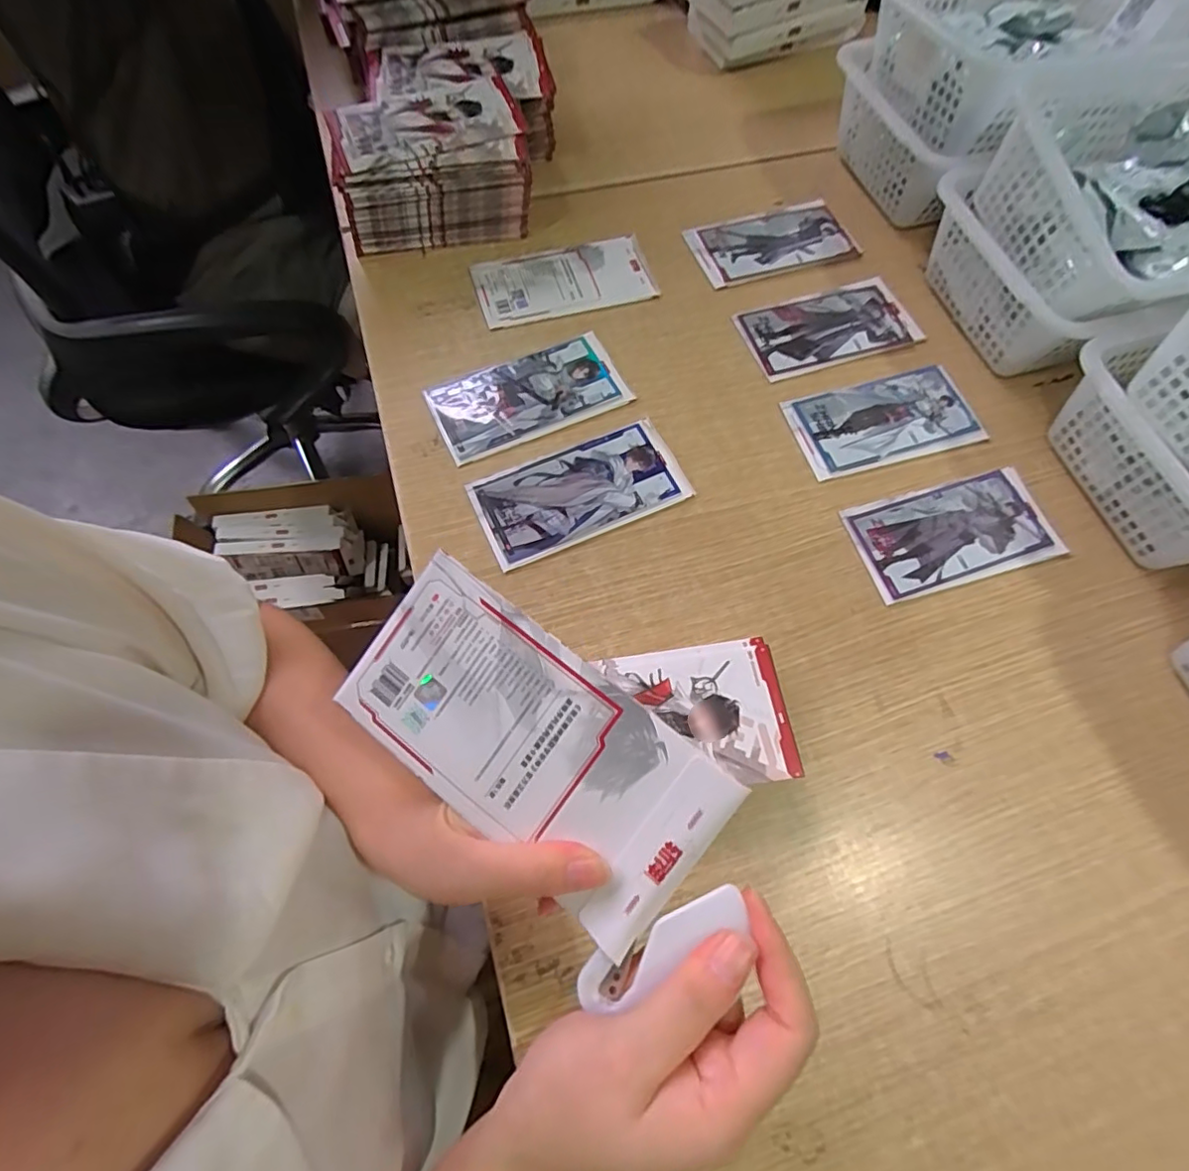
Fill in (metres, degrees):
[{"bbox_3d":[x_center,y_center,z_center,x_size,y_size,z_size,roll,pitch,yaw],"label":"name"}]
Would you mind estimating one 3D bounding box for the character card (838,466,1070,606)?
[{"bbox_3d":[0.284,-0.042,0.455,0.161,0.004,0.083,-15,69,-9],"label":"character card"}]

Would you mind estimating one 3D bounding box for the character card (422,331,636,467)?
[{"bbox_3d":[-0.055,-0.162,0.487,0.159,0.006,0.082,-23,71,-12],"label":"character card"}]

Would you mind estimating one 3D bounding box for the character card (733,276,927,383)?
[{"bbox_3d":[0.218,-0.241,0.533,0.163,0.004,0.085,-18,69,-10],"label":"character card"}]

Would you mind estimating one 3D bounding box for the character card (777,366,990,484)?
[{"bbox_3d":[0.249,-0.142,0.496,0.160,0.005,0.082,-15,71,-9],"label":"character card"}]

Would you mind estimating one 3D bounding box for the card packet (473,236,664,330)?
[{"bbox_3d":[-0.029,-0.288,0.542,0.162,0.005,0.084,-15,69,-9],"label":"card packet"}]

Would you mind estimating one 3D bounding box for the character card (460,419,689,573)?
[{"bbox_3d":[-0.011,-0.076,0.454,0.161,0.005,0.082,-23,70,-12],"label":"character card"}]

